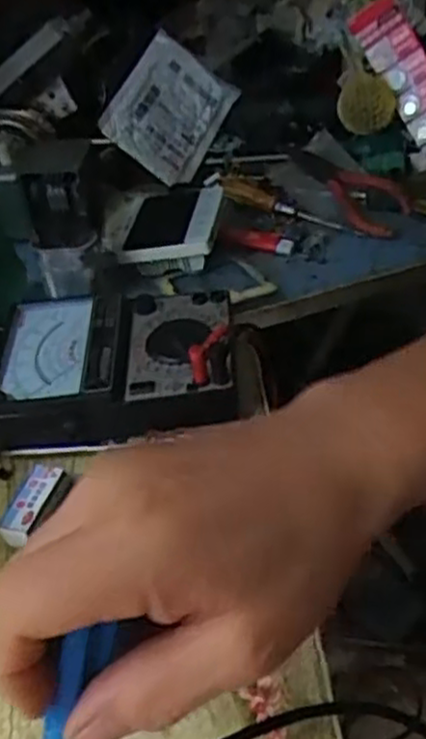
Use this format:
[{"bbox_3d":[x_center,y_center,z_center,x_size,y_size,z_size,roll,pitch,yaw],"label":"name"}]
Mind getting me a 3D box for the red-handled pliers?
[{"bbox_3d":[0.132,-0.184,0.745,0.050,0.029,0.174,-17,41,-12],"label":"red-handled pliers"}]

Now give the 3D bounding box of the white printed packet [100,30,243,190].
[{"bbox_3d":[-0.044,-0.269,0.791,0.024,0.109,0.154,-25,34,53],"label":"white printed packet"}]

